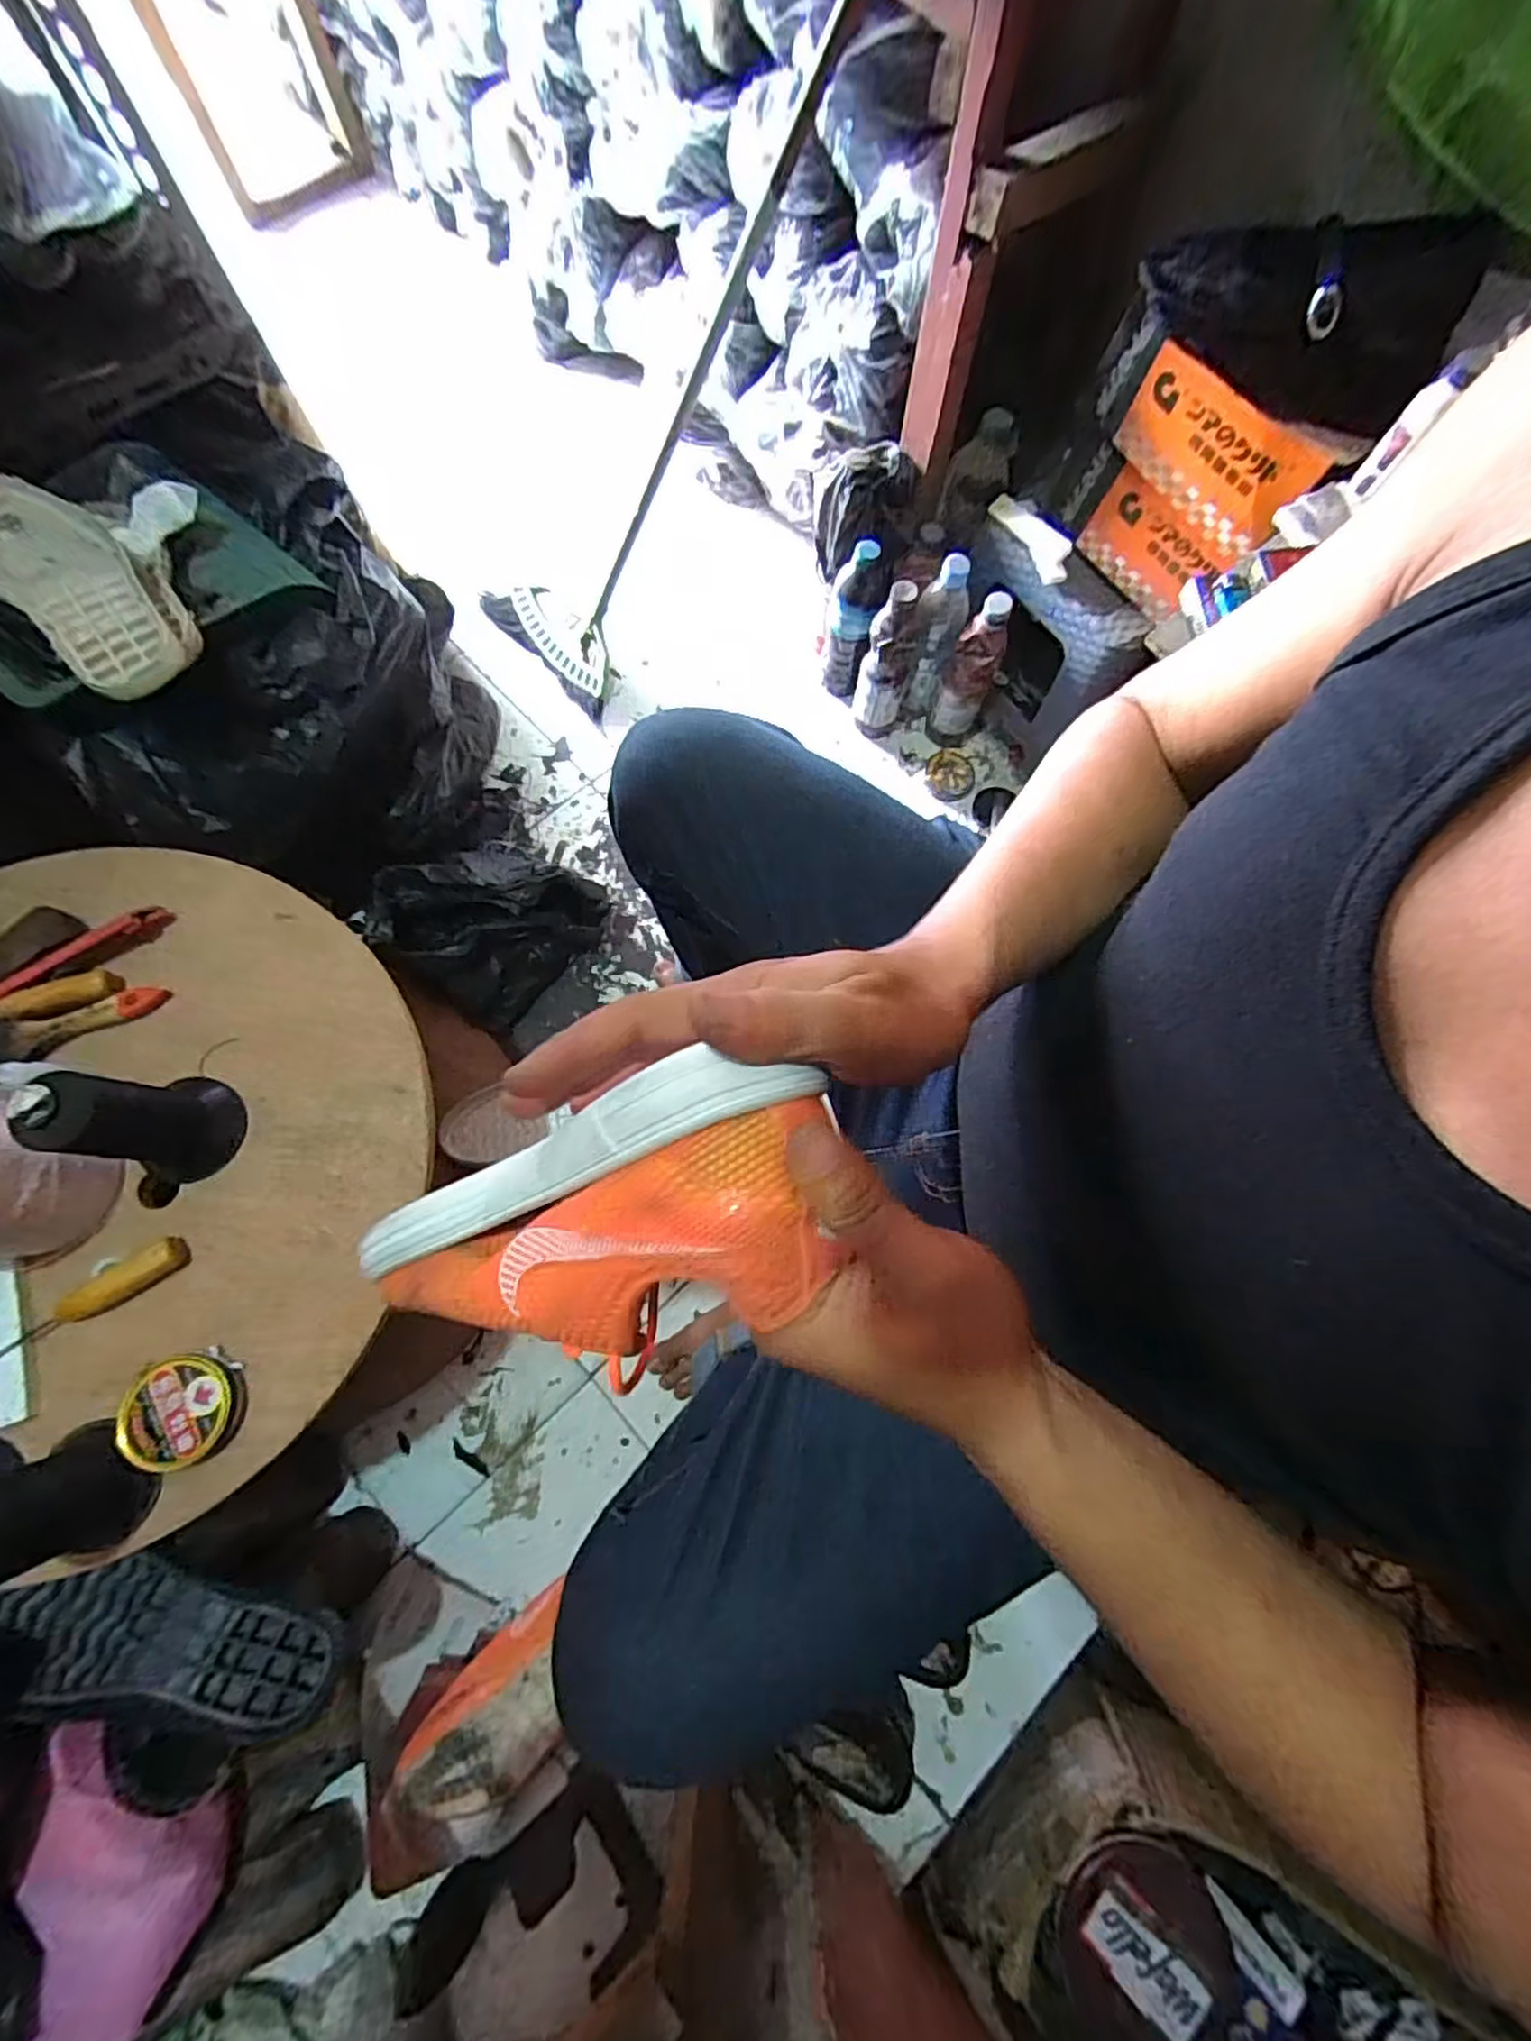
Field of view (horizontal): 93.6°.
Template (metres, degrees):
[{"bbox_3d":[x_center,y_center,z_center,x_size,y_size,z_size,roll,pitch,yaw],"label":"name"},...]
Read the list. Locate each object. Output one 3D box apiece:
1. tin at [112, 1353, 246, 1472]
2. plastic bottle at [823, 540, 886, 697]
[{"bbox_3d":[-0.406,0.271,0.500,0.066,0.022,0.069,0,75,-2],"label":"tin"},{"bbox_3d":[0.115,-0.522,0.974,0.067,0.226,0.062,9,75,0],"label":"plastic bottle"}]

